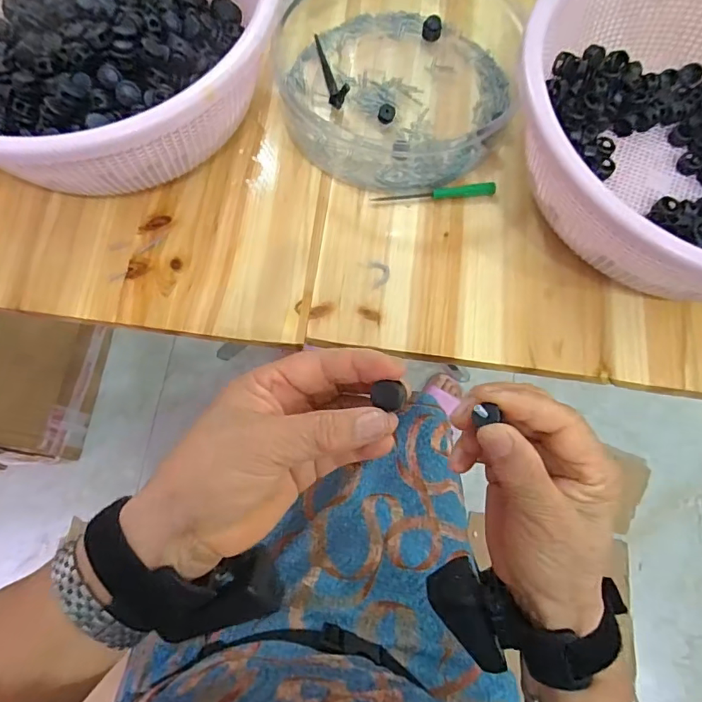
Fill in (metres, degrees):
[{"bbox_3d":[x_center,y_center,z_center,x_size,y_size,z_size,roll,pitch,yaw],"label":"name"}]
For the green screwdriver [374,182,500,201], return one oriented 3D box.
[{"bbox_3d":[0.066,-0.126,0.386,0.095,0.010,0.009,-2,71,-2],"label":"green screwdriver"}]

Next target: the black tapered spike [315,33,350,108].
[{"bbox_3d":[-0.017,-0.244,0.418,0.016,0.021,0.088,-10,72,-5],"label":"black tapered spike"}]

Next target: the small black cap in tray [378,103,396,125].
[{"bbox_3d":[0.029,-0.195,0.403,0.014,0.012,0.015,0,71,-1],"label":"small black cap in tray"}]

